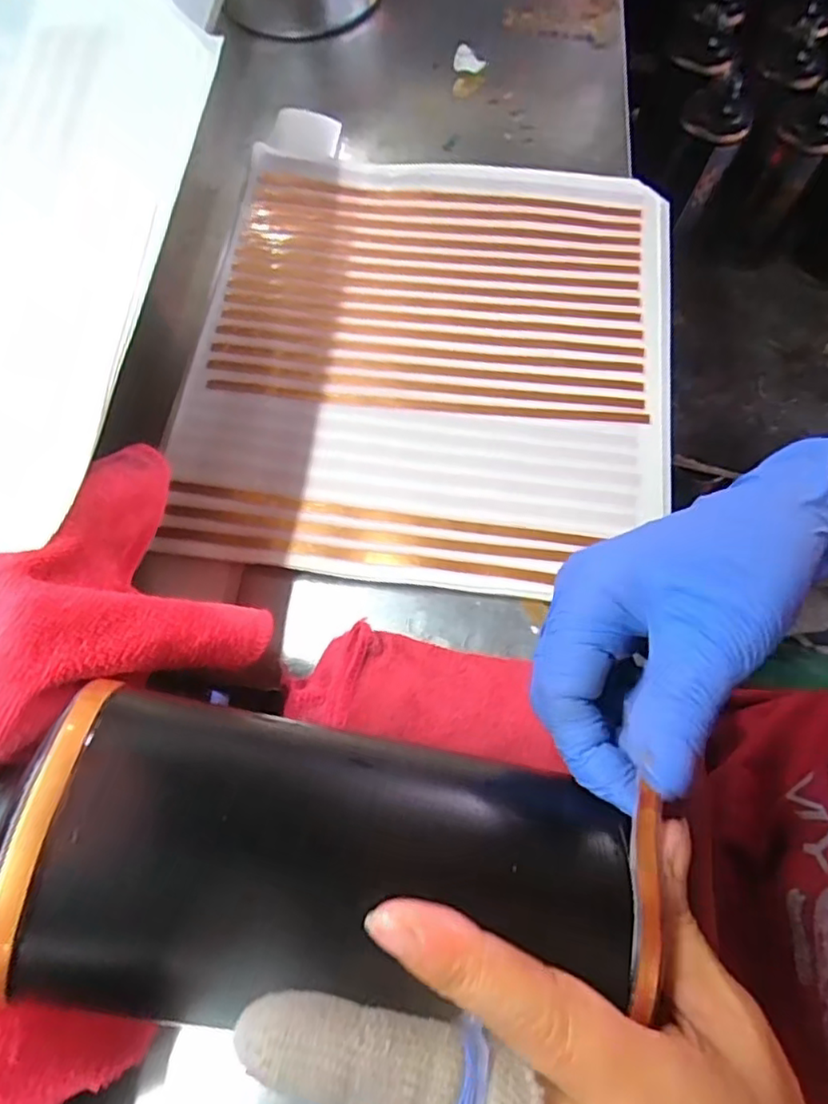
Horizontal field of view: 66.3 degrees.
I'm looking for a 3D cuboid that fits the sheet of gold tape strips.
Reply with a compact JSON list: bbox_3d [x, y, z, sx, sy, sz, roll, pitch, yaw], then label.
[{"bbox_3d":[0.011,-0.128,0.388,0.280,0.010,0.298,7,65,4],"label":"sheet of gold tape strips"}]

